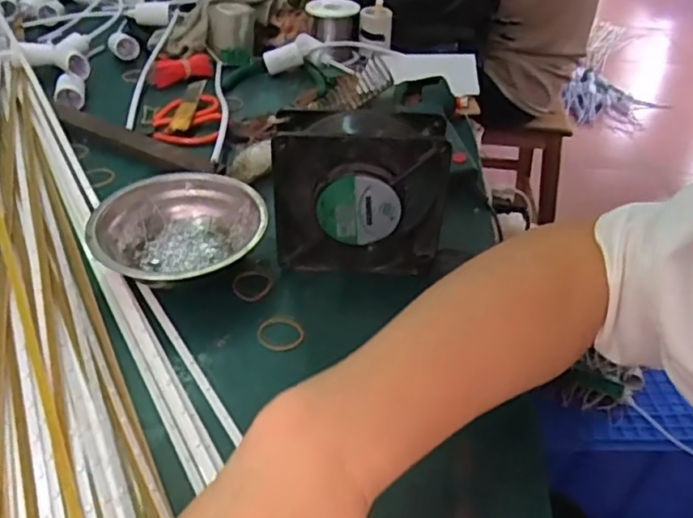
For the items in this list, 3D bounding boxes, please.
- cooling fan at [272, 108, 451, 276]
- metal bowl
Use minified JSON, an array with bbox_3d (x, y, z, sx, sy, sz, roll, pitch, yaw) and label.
[{"bbox_3d":[0.010,-0.046,0.458,0.119,0.119,0.039,3,40,-1],"label":"cooling fan"},{"bbox_3d":[-0.125,-0.016,0.474,0.121,0.037,0.122,2,40,-2],"label":"metal bowl"}]

